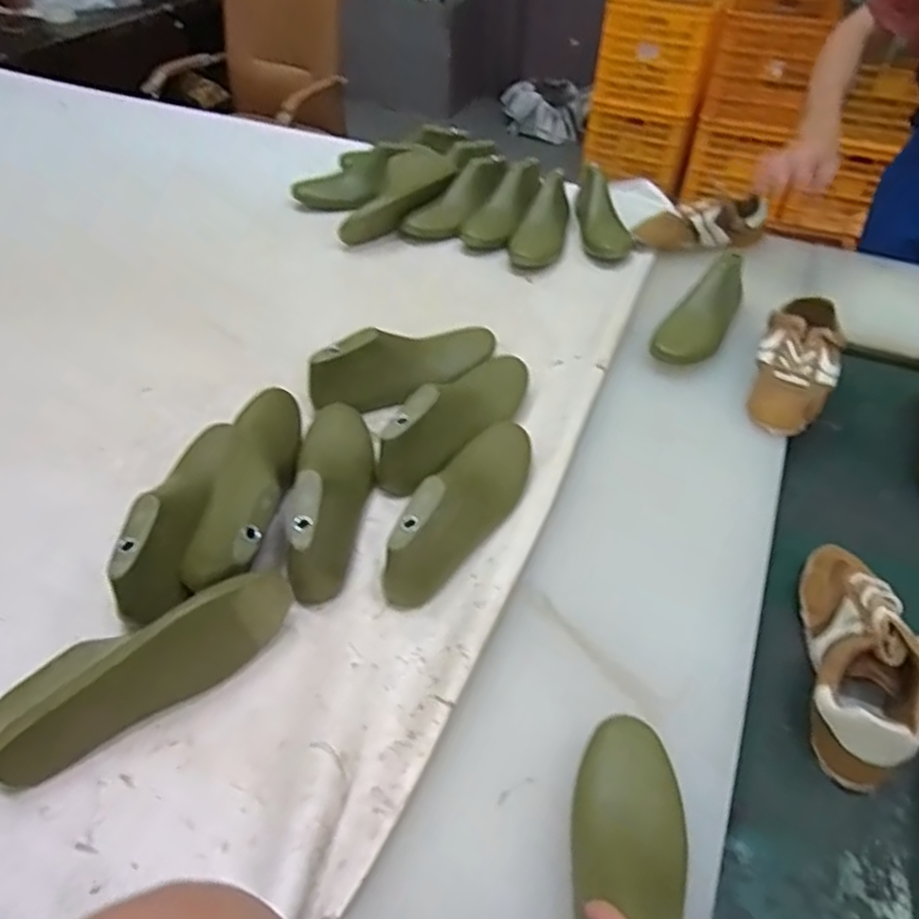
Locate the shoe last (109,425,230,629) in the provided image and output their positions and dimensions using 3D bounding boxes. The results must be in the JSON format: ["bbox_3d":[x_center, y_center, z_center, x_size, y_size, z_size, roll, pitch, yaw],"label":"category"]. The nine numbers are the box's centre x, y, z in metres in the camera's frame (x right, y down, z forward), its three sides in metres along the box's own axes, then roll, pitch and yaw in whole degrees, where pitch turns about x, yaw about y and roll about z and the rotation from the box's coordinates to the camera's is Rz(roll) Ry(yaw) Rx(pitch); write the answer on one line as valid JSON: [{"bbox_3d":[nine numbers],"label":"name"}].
[{"bbox_3d":[-0.274,0.047,0.681,0.062,0.074,0.244,-1,46,-1],"label":"shoe last"}]

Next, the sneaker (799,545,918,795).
[{"bbox_3d":[0.373,0.173,0.648,0.087,0.066,0.242,13,47,12],"label":"sneaker"}]

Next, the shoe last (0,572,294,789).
[{"bbox_3d":[-0.262,0.161,0.582,0.246,0.076,0.084,-30,53,-26],"label":"shoe last"}]

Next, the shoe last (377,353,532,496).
[{"bbox_3d":[0.008,-0.058,0.782,0.070,0.083,0.249,25,51,22],"label":"shoe last"}]

